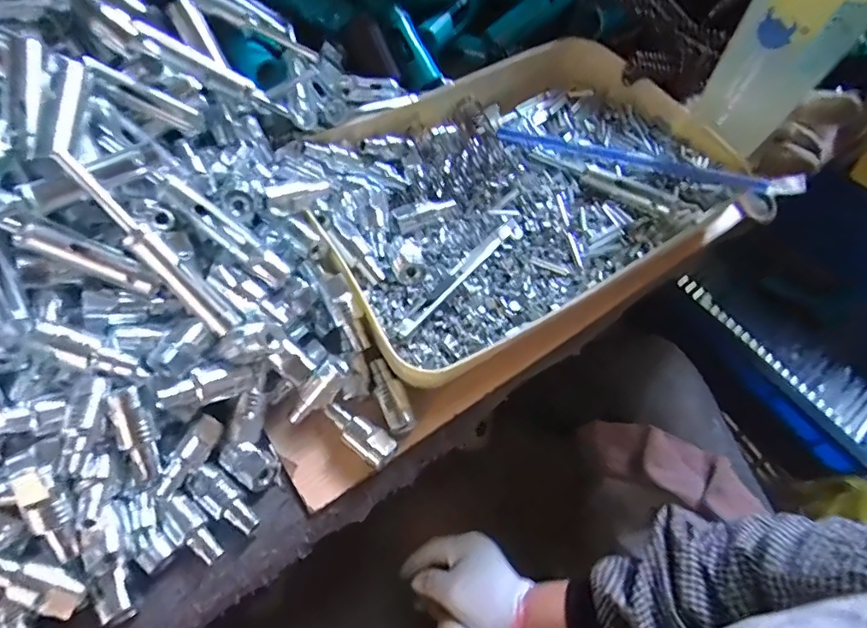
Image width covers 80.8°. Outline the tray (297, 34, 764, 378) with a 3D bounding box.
[{"bbox_3d":[0.063,-0.106,0.409,0.321,0.050,0.241,-28,65,-17],"label":"tray"}]

